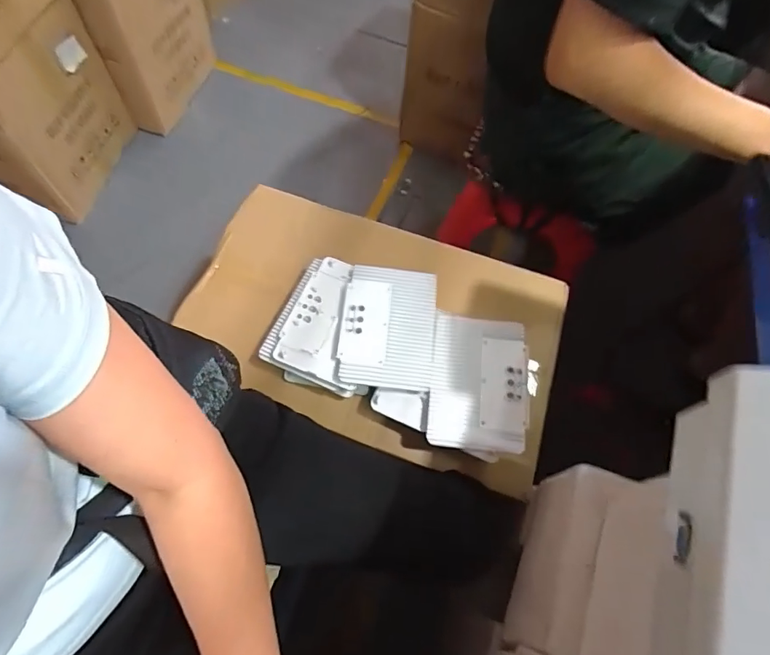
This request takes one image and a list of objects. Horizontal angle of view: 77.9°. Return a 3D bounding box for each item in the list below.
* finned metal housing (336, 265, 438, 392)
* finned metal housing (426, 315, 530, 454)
[{"bbox_3d":[0.004,-0.004,0.697,0.134,0.017,0.189,6,64,0],"label":"finned metal housing"},{"bbox_3d":[0.133,0.074,0.667,0.135,0.023,0.188,6,64,0],"label":"finned metal housing"}]

